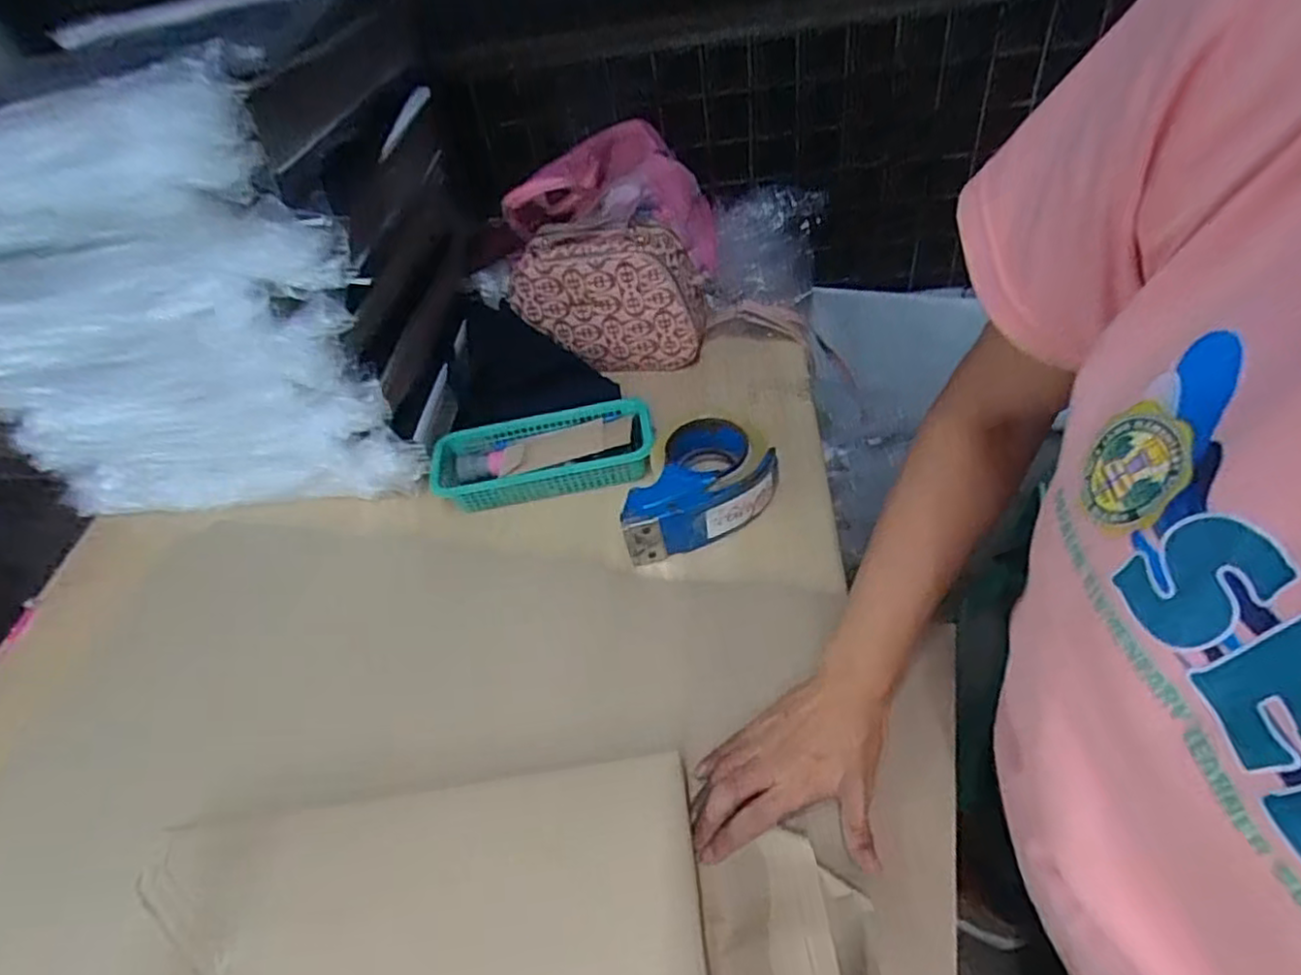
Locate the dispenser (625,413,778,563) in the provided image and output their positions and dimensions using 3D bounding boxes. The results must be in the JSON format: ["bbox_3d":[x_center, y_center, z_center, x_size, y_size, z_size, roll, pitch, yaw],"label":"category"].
[{"bbox_3d":[0.045,-0.010,0.666,0.170,0.072,0.124,-19,48,-5],"label":"dispenser"}]

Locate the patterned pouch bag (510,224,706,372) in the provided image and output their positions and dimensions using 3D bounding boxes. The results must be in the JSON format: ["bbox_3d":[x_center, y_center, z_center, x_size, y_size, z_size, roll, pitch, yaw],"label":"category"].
[{"bbox_3d":[-0.045,-0.214,0.793,0.206,0.141,0.087,-3,48,9],"label":"patterned pouch bag"}]

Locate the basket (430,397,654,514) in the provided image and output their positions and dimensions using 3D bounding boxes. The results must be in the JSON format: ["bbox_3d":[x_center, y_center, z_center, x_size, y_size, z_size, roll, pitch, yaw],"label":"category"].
[{"bbox_3d":[-0.110,-0.031,0.716,0.229,0.053,0.095,-12,47,0],"label":"basket"}]

